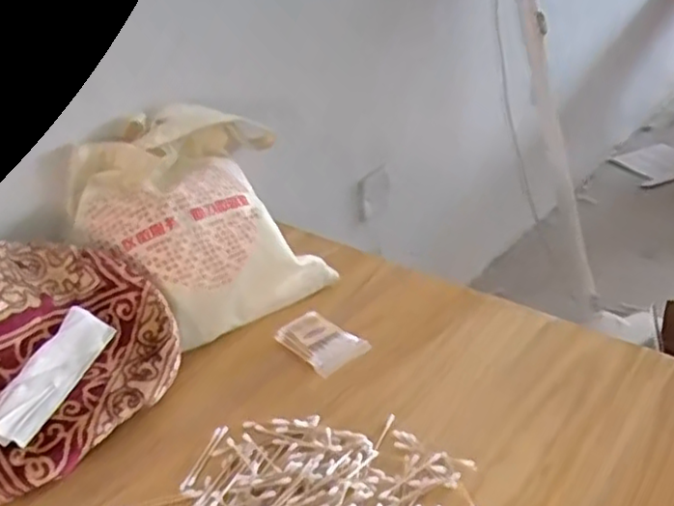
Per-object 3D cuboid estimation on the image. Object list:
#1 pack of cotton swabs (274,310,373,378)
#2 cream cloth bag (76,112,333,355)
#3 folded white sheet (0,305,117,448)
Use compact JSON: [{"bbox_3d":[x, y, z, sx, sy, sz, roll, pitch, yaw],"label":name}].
[{"bbox_3d":[-0.018,0.094,0.750,0.062,0.012,0.093,-29,38,-31],"label":"pack of cotton swabs"},{"bbox_3d":[-0.159,-0.048,0.833,0.282,0.201,0.233,-24,35,-25],"label":"cream cloth bag"},{"bbox_3d":[-0.271,0.115,0.652,0.014,0.052,0.145,-31,19,45],"label":"folded white sheet"}]

